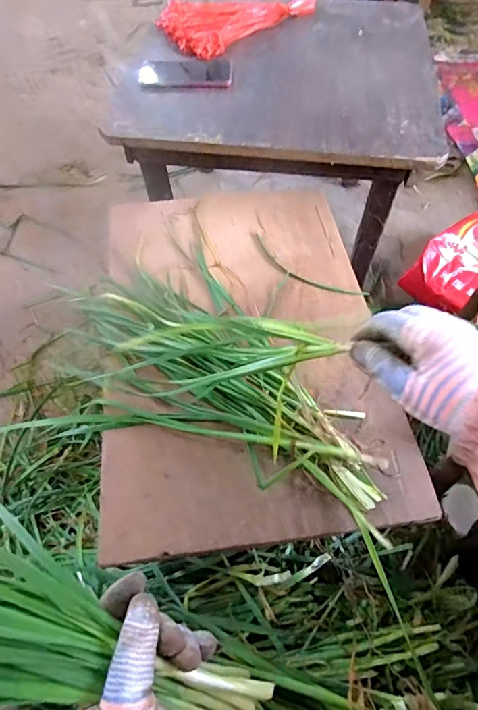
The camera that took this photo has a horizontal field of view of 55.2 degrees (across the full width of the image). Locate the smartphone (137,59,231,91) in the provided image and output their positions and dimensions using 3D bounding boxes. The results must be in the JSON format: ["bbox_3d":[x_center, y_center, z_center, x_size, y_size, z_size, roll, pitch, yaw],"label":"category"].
[{"bbox_3d":[-0.099,-0.515,0.836,0.171,0.016,0.082,2,57,3],"label":"smartphone"}]

